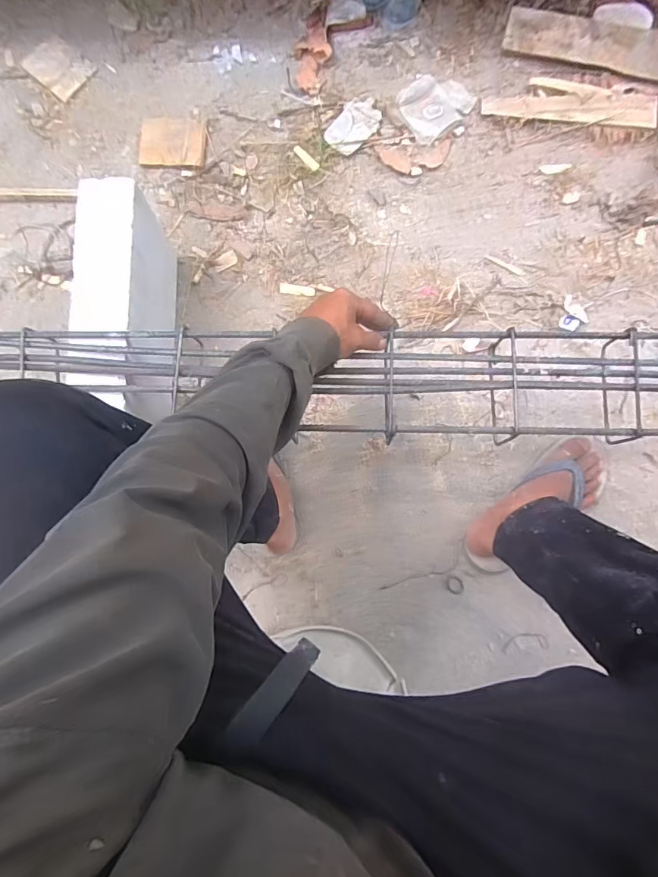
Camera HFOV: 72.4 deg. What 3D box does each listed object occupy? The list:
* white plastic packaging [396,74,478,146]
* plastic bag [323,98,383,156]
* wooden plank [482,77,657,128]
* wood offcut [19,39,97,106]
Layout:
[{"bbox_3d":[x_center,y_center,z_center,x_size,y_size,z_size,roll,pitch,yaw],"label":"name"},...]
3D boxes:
[{"bbox_3d":[0.191,-0.610,0.813,0.132,0.020,0.108,-40,85,-3],"label":"white plastic packaging"},{"bbox_3d":[0.047,-0.565,0.809,0.071,0.018,0.120,32,85,4],"label":"plastic bag"},{"bbox_3d":[0.436,-0.608,0.811,0.298,0.020,0.072,8,84,2],"label":"wooden plank"},{"bbox_3d":[-0.508,-0.699,0.845,0.120,0.005,0.088,42,86,5],"label":"wood offcut"}]

